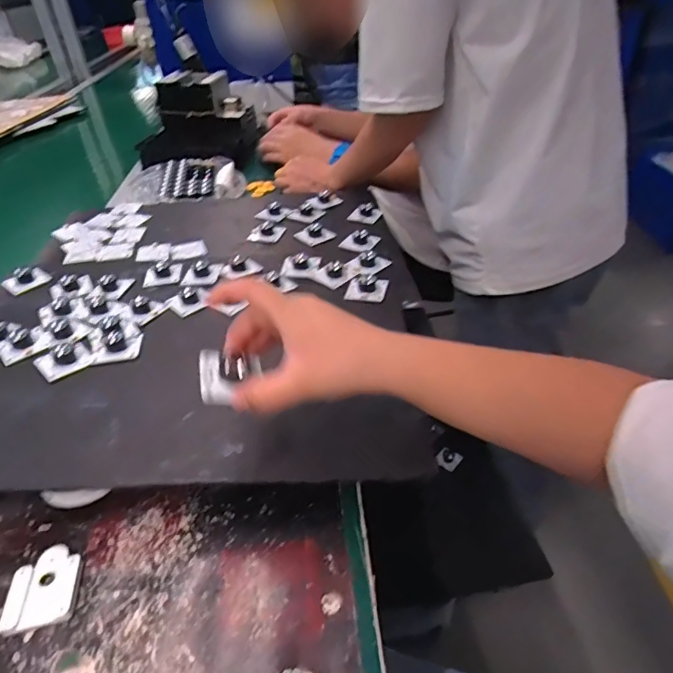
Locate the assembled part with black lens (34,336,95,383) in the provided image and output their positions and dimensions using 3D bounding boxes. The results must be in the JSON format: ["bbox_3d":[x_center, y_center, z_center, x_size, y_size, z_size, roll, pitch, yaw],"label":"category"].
[{"bbox_3d":[-0.258,0.015,0.467,0.051,0.013,0.050,30,48,35],"label":"assembled part with black lens"}]

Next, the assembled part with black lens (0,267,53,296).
[{"bbox_3d":[-0.379,-0.071,0.604,0.034,0.016,0.047,25,45,30],"label":"assembled part with black lens"}]

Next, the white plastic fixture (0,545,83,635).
[{"bbox_3d":[-0.205,0.176,0.347,0.045,0.009,0.056,-10,39,-10],"label":"white plastic fixture"}]

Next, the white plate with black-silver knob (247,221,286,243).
[{"bbox_3d":[-0.099,-0.151,0.699,0.042,0.013,0.052,5,38,9],"label":"white plate with black-silver knob"}]

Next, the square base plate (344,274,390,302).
[{"bbox_3d":[0.033,-0.056,0.555,0.045,0.016,0.040,8,39,13],"label":"square base plate"}]

